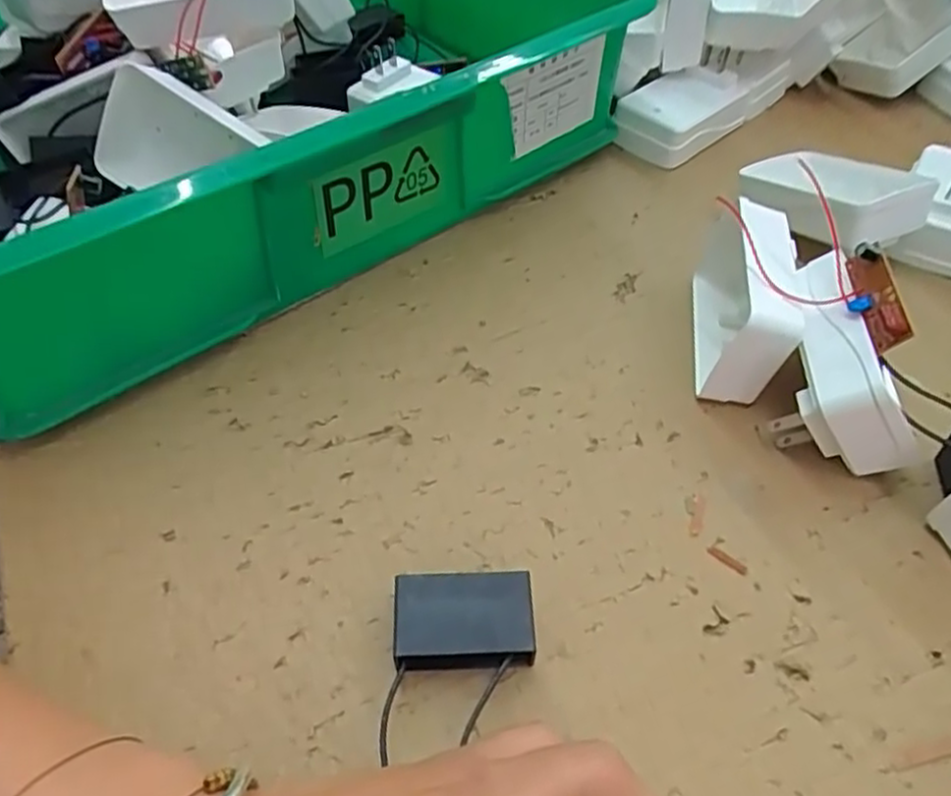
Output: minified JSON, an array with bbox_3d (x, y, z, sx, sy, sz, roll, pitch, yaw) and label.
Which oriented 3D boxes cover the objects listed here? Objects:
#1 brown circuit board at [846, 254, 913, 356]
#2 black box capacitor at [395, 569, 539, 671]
[{"bbox_3d":[0.158,-0.037,0.275,0.013,0.023,0.042,5,50,4],"label":"brown circuit board"},{"bbox_3d":[-0.004,0.079,0.241,0.047,0.018,0.032,-3,50,-3],"label":"black box capacitor"}]

